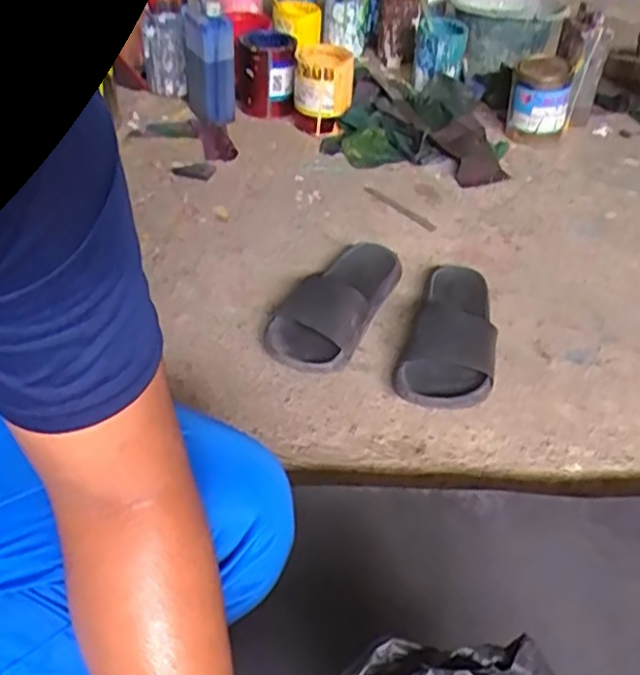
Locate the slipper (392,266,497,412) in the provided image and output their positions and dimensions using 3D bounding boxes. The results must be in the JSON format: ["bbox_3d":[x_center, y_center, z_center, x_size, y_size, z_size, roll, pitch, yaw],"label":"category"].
[{"bbox_3d":[0.172,-0.005,0.894,0.116,0.057,0.266,11,42,13],"label":"slipper"}]

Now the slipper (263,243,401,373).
[{"bbox_3d":[0.019,-0.055,0.909,0.116,0.100,0.256,20,46,19],"label":"slipper"}]

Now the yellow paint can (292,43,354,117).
[{"bbox_3d":[0.007,-0.462,1.231,0.108,0.099,0.121,1,40,1],"label":"yellow paint can"}]

